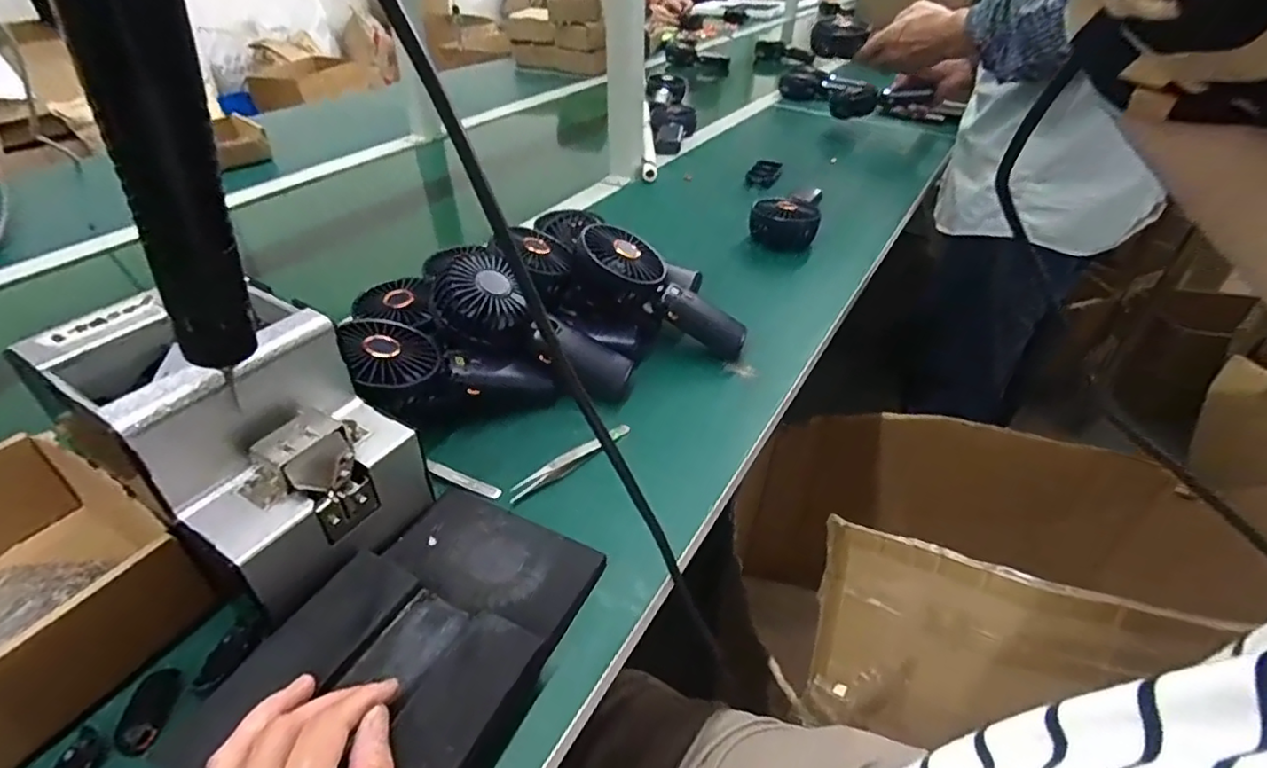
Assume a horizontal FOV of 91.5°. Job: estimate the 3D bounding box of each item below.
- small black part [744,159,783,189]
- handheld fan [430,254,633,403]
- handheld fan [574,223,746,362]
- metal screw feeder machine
[{"bbox_3d":[0.199,-0.320,0.933,0.039,0.014,0.094,17,41,19],"label":"small black part"},{"bbox_3d":[-0.085,-0.047,0.538,0.182,0.044,0.069,31,36,-15],"label":"handheld fan"},{"bbox_3d":[0.025,-0.083,0.591,0.181,0.052,0.072,32,41,-5],"label":"handheld fan"},{"bbox_3d":[-0.237,0.029,0.380,0.185,0.125,0.134,18,41,20],"label":"metal screw feeder machine"}]

